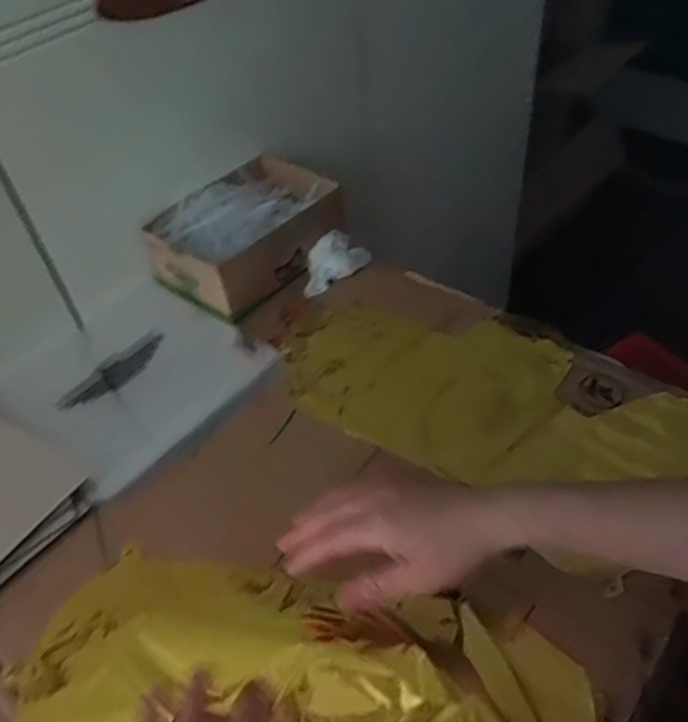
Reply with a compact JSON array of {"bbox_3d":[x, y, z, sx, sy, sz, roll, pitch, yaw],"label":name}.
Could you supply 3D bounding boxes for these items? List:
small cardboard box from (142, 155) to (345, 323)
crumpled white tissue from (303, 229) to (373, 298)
[{"bbox_3d":[-0.099,-0.145,0.723,0.126,0.072,0.196,27,55,26],"label":"small cardboard box"},{"bbox_3d":[-0.013,-0.109,0.717,0.086,0.032,0.050,-36,54,-25],"label":"crumpled white tissue"}]

